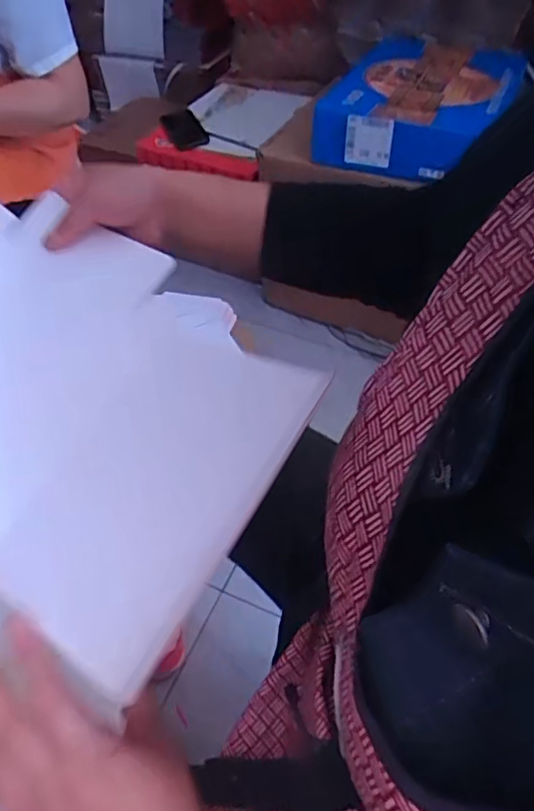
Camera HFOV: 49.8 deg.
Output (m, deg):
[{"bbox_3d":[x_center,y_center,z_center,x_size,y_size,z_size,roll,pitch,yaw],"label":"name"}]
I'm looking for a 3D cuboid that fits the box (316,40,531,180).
[{"bbox_3d":[0.305,-0.595,1.122,0.305,0.086,0.507,21,51,15],"label":"box"}]

